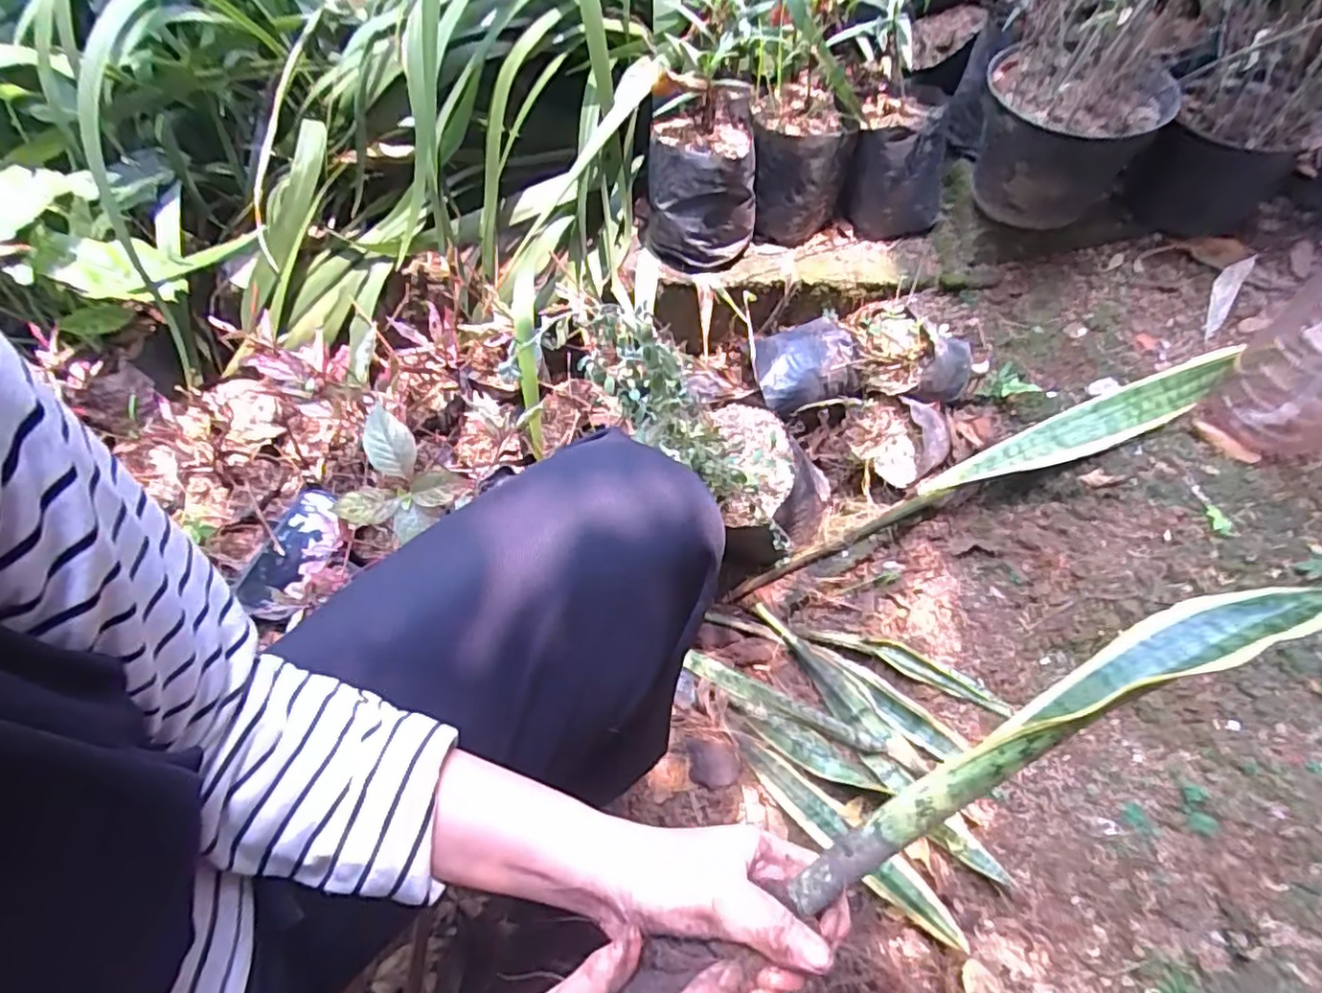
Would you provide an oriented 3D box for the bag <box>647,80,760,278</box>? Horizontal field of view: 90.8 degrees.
[{"bbox_3d":[0.048,-0.378,0.781,0.129,0.148,0.142,3,57,-1],"label":"bag"}]

